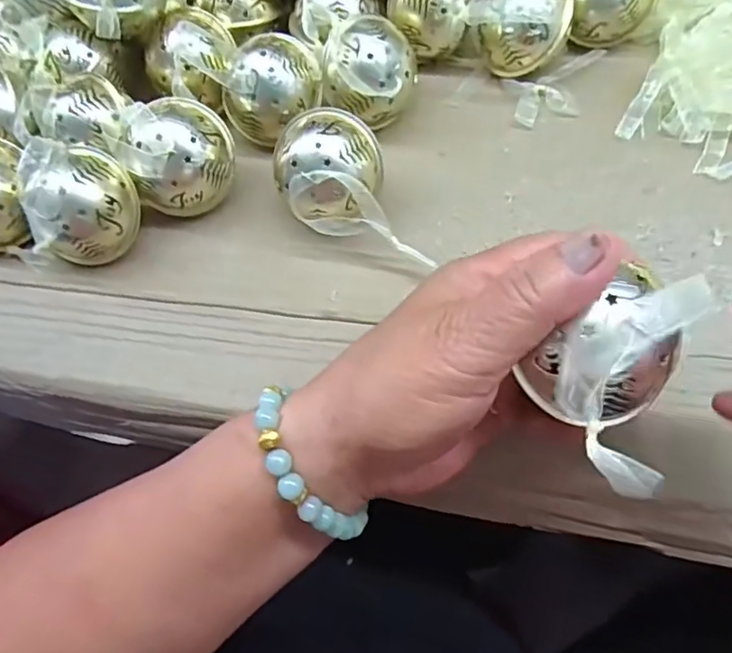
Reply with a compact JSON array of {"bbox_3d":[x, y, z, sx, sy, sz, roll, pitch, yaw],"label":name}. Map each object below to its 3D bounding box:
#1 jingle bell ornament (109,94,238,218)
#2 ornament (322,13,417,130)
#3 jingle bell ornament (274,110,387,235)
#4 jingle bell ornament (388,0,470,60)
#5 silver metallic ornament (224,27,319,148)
[{"bbox_3d":[-0.106,-0.098,0.329,0.056,0.048,0.054,-2,62,3],"label":"jingle bell ornament"},{"bbox_3d":[0.004,-0.150,0.342,0.047,0.042,0.051,-2,62,3],"label":"ornament"},{"bbox_3d":[-0.020,-0.079,0.315,0.055,0.052,0.055,9,63,9],"label":"jingle bell ornament"},{"bbox_3d":[0.039,-0.199,0.363,0.047,0.042,0.041,-1,62,3],"label":"jingle bell ornament"},{"bbox_3d":[-0.052,-0.140,0.340,0.043,0.041,0.053,28,67,17],"label":"silver metallic ornament"}]

